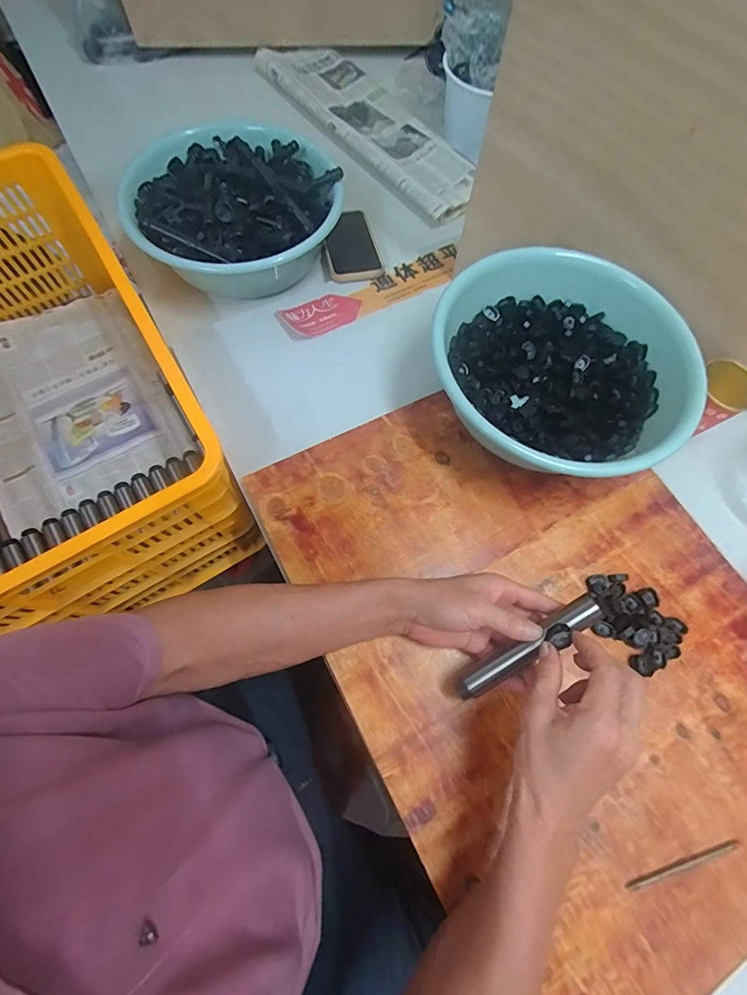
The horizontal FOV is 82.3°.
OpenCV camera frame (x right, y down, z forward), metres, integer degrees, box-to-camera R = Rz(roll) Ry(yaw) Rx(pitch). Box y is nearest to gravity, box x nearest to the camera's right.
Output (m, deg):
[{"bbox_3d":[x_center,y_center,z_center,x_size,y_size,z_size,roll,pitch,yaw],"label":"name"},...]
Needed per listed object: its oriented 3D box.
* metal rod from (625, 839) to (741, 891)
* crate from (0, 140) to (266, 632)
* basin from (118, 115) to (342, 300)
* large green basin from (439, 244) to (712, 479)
[{"bbox_3d":[0.277,0.327,0.380,0.116,0.004,0.007,-12,69,-8],"label":"metal rod"},{"bbox_3d":[-0.499,-0.130,0.588,0.400,0.252,0.615,-29,72,-14],"label":"crate"},{"bbox_3d":[-0.194,-0.417,0.622,0.286,0.085,0.275,1,68,-3],"label":"basin"},{"bbox_3d":[0.222,-0.151,0.502,0.266,0.137,0.279,1,68,-3],"label":"large green basin"}]

